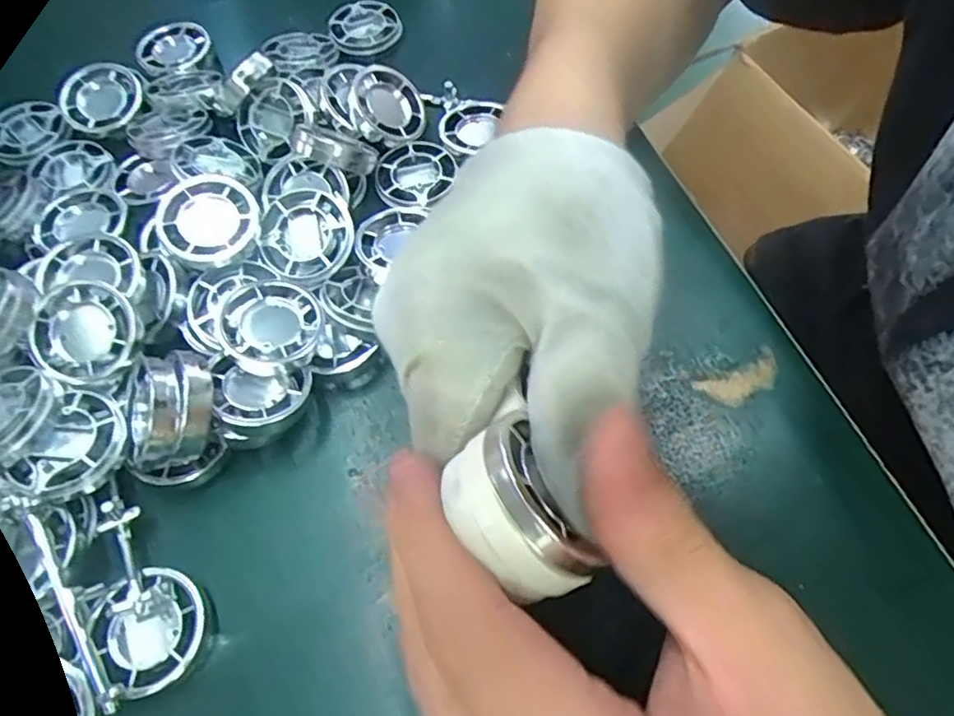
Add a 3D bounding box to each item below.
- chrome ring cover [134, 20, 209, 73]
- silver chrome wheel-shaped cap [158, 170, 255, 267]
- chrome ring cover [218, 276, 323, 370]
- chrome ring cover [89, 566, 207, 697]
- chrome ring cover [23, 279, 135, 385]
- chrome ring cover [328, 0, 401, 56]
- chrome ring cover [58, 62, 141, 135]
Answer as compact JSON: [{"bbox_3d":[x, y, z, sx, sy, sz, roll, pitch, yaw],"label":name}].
[{"bbox_3d":[-0.165,-0.168,0.355,0.039,0.008,0.034,-26,65,-11],"label":"chrome ring cover"},{"bbox_3d":[-0.107,-0.055,0.261,0.036,0.010,0.039,-33,76,-10],"label":"silver chrome wheel-shaped cap"},{"bbox_3d":[-0.078,-0.013,0.247,0.033,0.013,0.039,-7,63,-2],"label":"chrome ring cover"},{"bbox_3d":[-0.106,0.088,0.213,0.033,0.018,0.036,-40,68,-17],"label":"chrome ring cover"},{"bbox_3d":[-0.148,-0.009,0.244,0.036,0.013,0.036,-21,95,-6],"label":"chrome ring cover"},{"bbox_3d":[-0.064,-0.185,0.363,0.039,0.007,0.040,-30,66,-13],"label":"chrome ring cover"},{"bbox_3d":[-0.187,-0.128,0.326,0.037,0.010,0.034,-31,84,-16],"label":"chrome ring cover"}]

